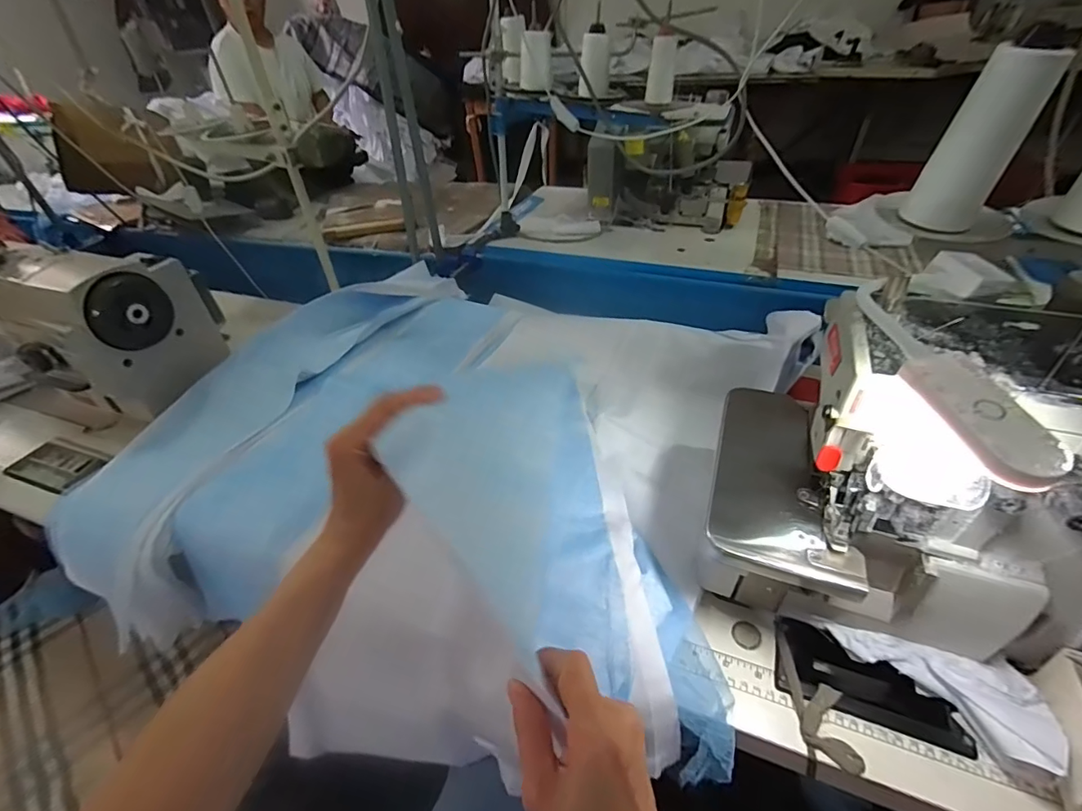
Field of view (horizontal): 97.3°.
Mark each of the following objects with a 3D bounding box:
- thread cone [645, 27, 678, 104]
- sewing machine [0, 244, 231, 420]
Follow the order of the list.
[{"bbox_3d":[0.198,-0.554,0.781,0.042,0.099,0.040,2,41,7],"label":"thread cone"},{"bbox_3d":[-0.733,-0.140,0.713,0.463,0.203,0.167,11,42,17],"label":"sewing machine"}]

